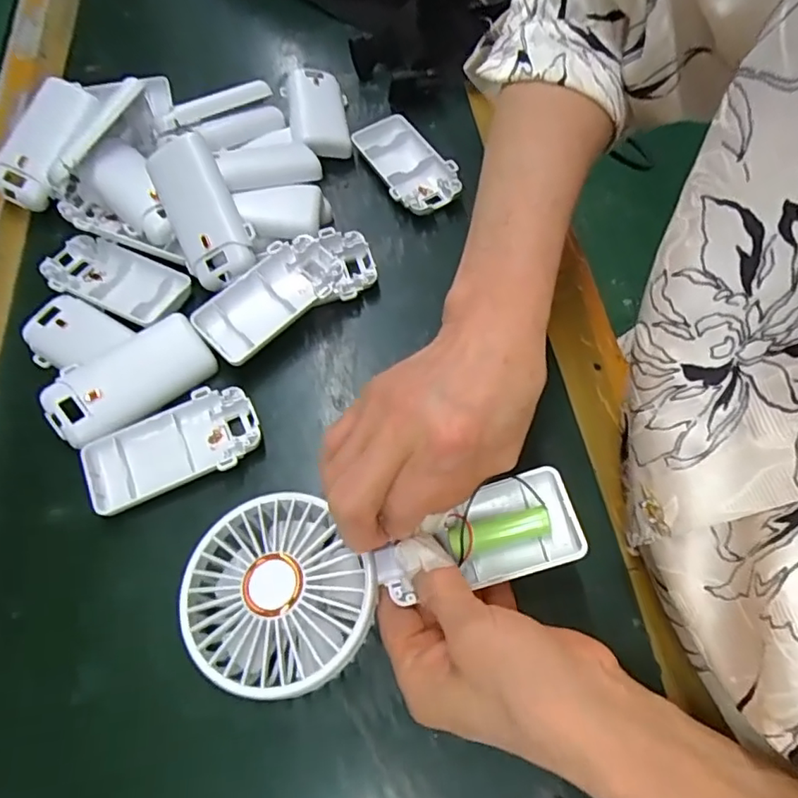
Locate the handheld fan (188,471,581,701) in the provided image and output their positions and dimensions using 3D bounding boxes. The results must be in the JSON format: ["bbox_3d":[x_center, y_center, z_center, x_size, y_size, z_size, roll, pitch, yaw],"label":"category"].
[{"bbox_3d":[-0.007,0.075,0.257,0.178,0.026,0.082,-12,65,-8],"label":"handheld fan"}]

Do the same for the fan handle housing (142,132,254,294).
[{"bbox_3d":[-0.126,-0.120,0.359,0.042,0.021,0.097,-25,86,-11],"label":"fan handle housing"}]

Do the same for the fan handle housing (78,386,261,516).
[{"bbox_3d":[-0.127,0.029,0.318,0.095,0.015,0.049,-26,67,-11],"label":"fan handle housing"}]

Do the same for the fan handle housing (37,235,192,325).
[{"bbox_3d":[-0.187,-0.079,0.370,0.095,0.015,0.046,24,67,12],"label":"fan handle housing"}]

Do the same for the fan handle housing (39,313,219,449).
[{"bbox_3d":[-0.159,-0.013,0.331,0.092,0.018,0.047,-38,69,-16],"label":"fan handle housing"}]

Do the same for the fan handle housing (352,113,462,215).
[{"bbox_3d":[0.006,-0.172,0.414,0.049,0.018,0.092,-29,66,-11],"label":"fan handle housing"}]

